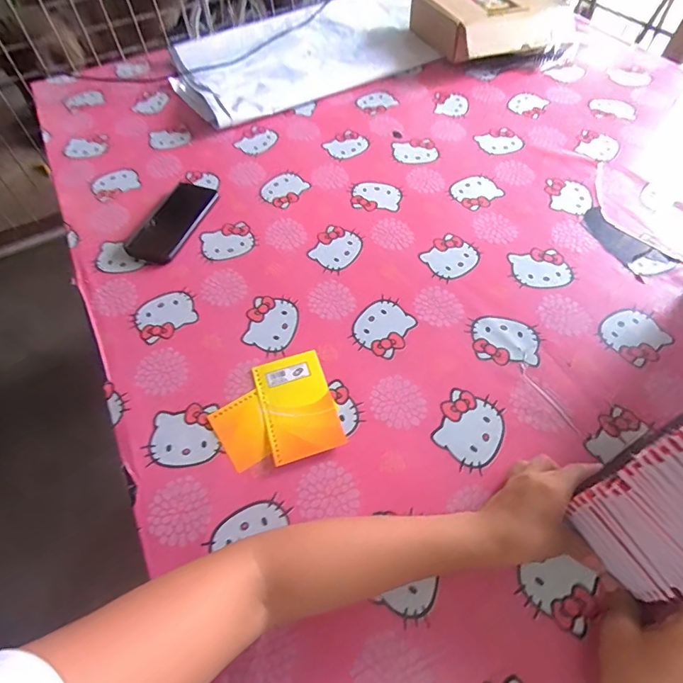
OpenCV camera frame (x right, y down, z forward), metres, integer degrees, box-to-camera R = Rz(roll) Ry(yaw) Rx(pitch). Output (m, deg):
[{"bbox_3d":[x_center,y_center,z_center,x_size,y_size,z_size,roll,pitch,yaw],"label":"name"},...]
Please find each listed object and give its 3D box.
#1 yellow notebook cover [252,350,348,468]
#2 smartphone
[{"bbox_3d":[-0.052,0.072,0.496,0.081,0.004,0.127,-18,58,-8],"label":"yellow notebook cover"},{"bbox_3d":[-0.263,-0.190,0.665,0.088,0.015,0.160,15,59,12],"label":"smartphone"}]

